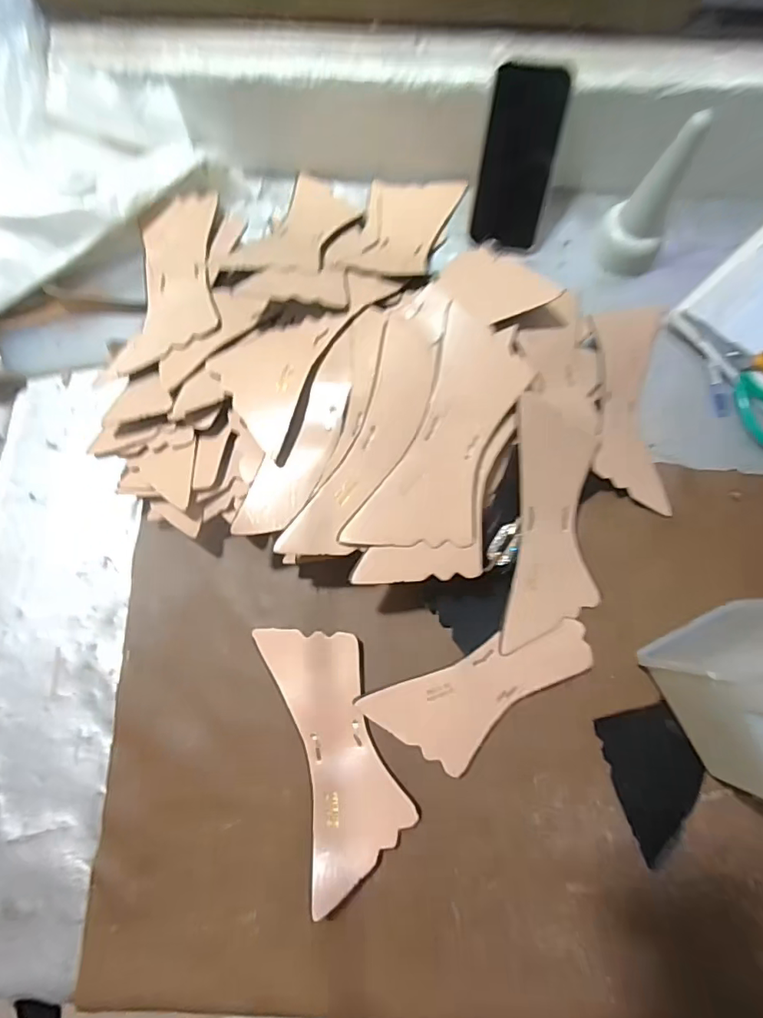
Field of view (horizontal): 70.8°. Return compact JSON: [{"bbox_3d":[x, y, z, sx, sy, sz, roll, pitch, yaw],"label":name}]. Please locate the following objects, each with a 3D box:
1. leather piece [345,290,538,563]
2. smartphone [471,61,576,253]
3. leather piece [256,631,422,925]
[{"bbox_3d":[0.058,-0.057,0.449,0.089,0.009,0.216,25,83,-3],"label":"leather piece"},{"bbox_3d":[0.137,-0.343,0.534,0.073,0.152,0.013,6,37,2],"label":"smartphone"},{"bbox_3d":[-0.037,0.202,0.455,0.087,0.020,0.213,-16,77,-3],"label":"leather piece"}]

